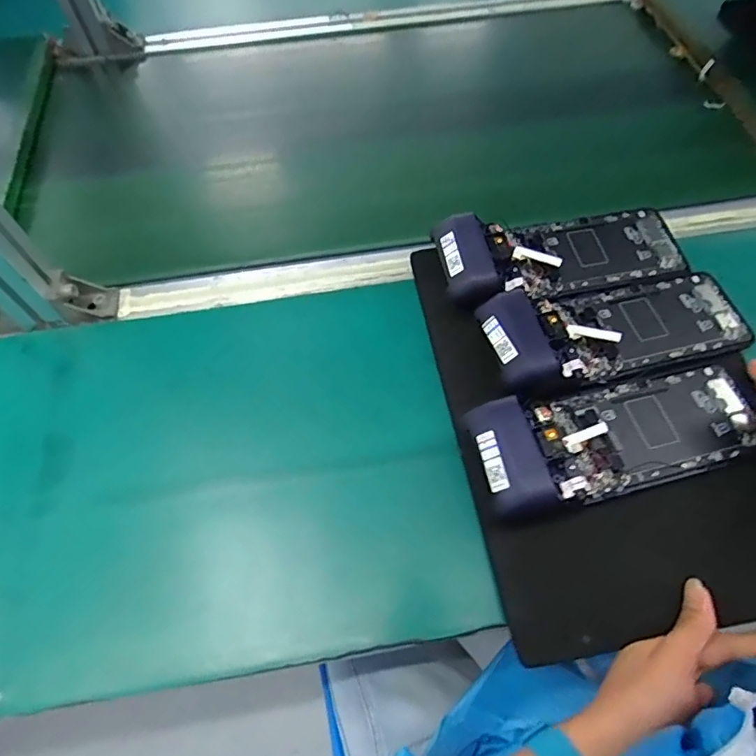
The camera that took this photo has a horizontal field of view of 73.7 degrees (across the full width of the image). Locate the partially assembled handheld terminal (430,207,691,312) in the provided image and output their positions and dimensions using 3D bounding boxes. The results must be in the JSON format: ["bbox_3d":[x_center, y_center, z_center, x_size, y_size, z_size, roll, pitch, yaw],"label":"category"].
[{"bbox_3d":[0.163,-0.116,0.443,0.225,0.038,0.088,-12,61,-8],"label":"partially assembled handheld terminal"}]

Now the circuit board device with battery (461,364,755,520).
[{"bbox_3d":[0.180,0.037,0.366,0.222,0.035,0.079,-13,61,-8],"label":"circuit board device with battery"}]

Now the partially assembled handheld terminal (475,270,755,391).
[{"bbox_3d":[0.193,-0.045,0.405,0.216,0.035,0.082,-11,61,-7],"label":"partially assembled handheld terminal"}]

